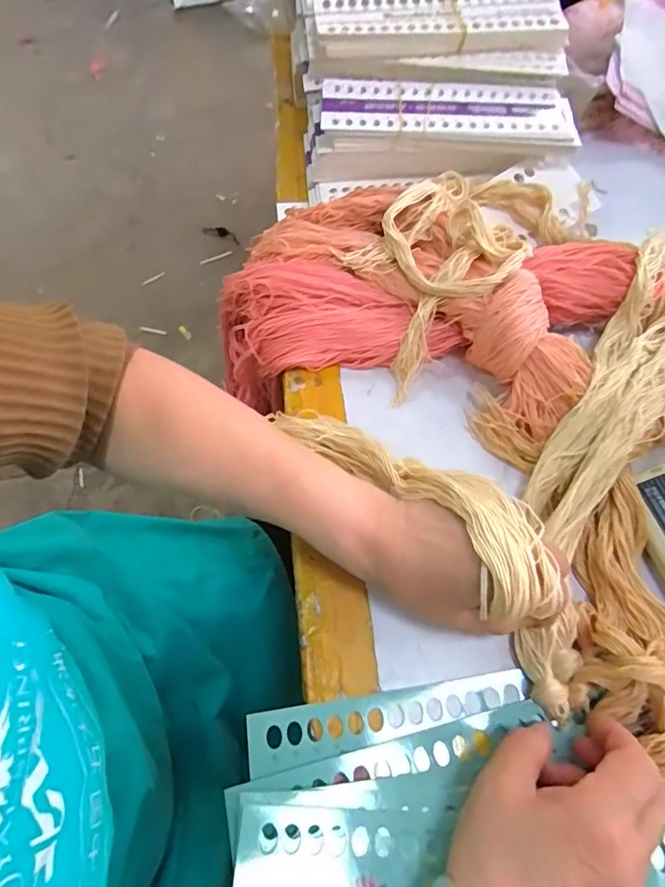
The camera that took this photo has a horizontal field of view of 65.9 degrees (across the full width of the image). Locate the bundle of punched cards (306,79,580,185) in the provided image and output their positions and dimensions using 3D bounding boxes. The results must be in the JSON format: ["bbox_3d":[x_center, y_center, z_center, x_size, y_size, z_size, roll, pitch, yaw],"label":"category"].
[{"bbox_3d":[0.103,-0.323,0.535,0.268,0.055,0.097,4,63,3],"label":"bundle of punched cards"}]

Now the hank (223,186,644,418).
[{"bbox_3d":[0.070,-0.128,0.502,0.367,0.156,0.203,3,63,2],"label":"hank"}]

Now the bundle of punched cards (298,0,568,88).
[{"bbox_3d":[0.098,-0.476,0.555,0.283,0.053,0.207,1,63,1],"label":"bundle of punched cards"}]

